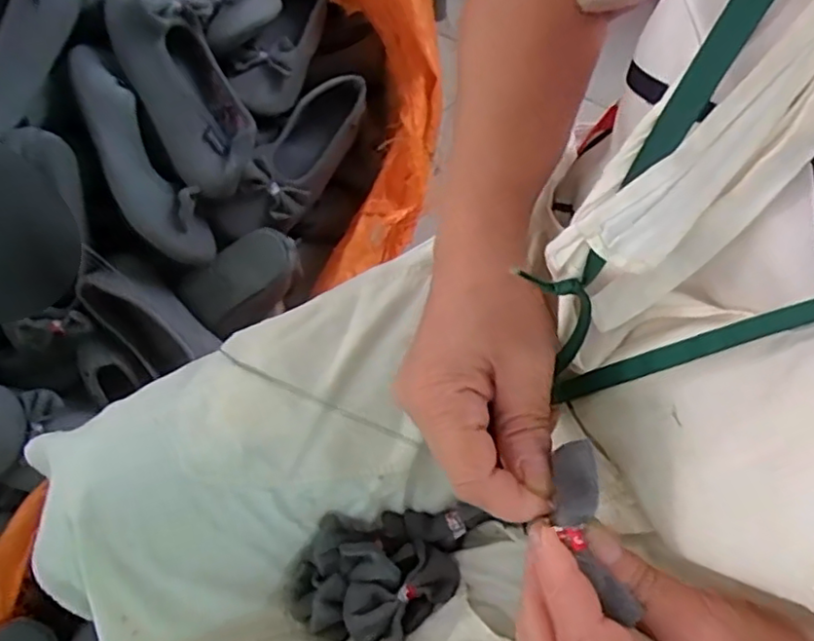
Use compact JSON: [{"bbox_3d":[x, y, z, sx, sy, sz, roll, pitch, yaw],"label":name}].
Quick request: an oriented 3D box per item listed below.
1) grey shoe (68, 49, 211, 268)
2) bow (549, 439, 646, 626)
[{"bbox_3d":[-0.273,-0.163,0.625,0.067,0.056,0.240,-30,91,-13],"label":"grey shoe"},{"bbox_3d":[0.069,0.082,0.247,0.020,0.017,0.066,-10,67,-4],"label":"bow"}]

